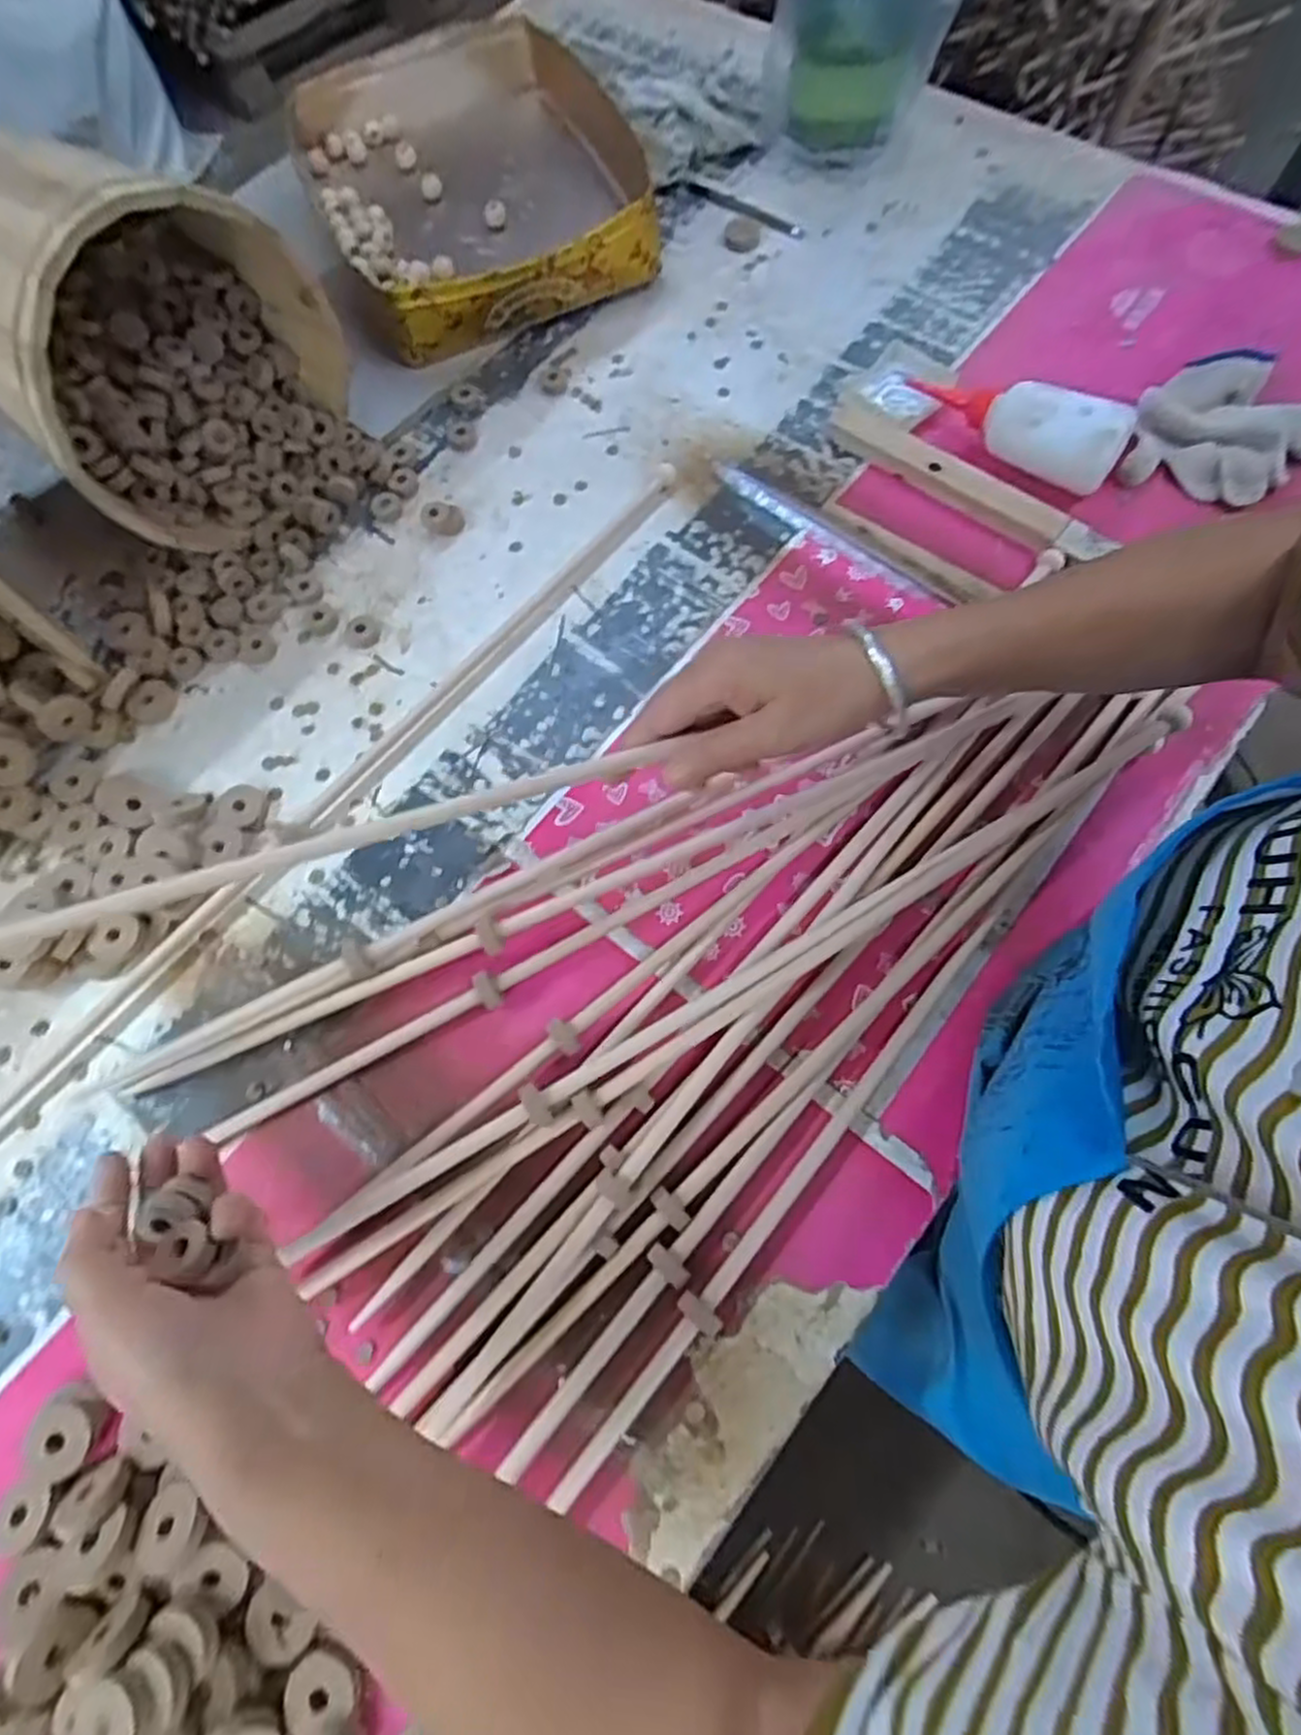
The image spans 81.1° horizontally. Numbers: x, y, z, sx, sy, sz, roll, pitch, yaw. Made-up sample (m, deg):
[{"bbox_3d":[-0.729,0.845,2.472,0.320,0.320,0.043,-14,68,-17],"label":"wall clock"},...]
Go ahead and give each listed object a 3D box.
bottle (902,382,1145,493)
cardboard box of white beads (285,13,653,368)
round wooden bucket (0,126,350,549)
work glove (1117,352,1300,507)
[{"bbox_3d":[0.288,-0.361,0.612,0.049,0.058,0.183,-42,64,-15],"label":"bottle"},{"bbox_3d":[-0.175,-0.680,0.756,0.305,0.081,0.389,-24,70,-6],"label":"cardboard box of white beads"},{"bbox_3d":[-0.390,-0.412,0.576,0.223,0.209,0.223,-43,73,-12],"label":"round wooden bucket"},{"bbox_3d":[0.463,-0.353,0.608,0.139,0.032,0.132,17,72,9],"label":"work glove"}]

